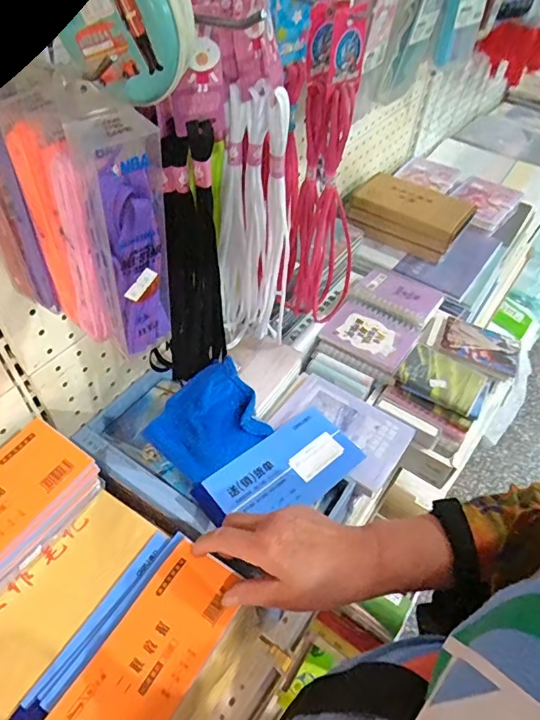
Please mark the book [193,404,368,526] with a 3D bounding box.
[{"bbox_3d":[0.015,0.117,0.512,0.171,0.009,0.083,-32,66,-29],"label":"book"}]

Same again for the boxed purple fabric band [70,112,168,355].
[{"bbox_3d":[-0.077,-0.062,0.283,0.039,0.148,0.026,-8,49,-10],"label":"boxed purple fabric band"}]

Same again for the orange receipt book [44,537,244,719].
[{"bbox_3d":[-0.093,0.231,0.386,0.076,0.009,0.166,25,52,18],"label":"orange receipt book"}]

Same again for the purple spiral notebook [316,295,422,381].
[{"bbox_3d":[0.137,-0.033,0.676,0.113,0.019,0.105,28,53,20],"label":"purple spiral notebook"}]

